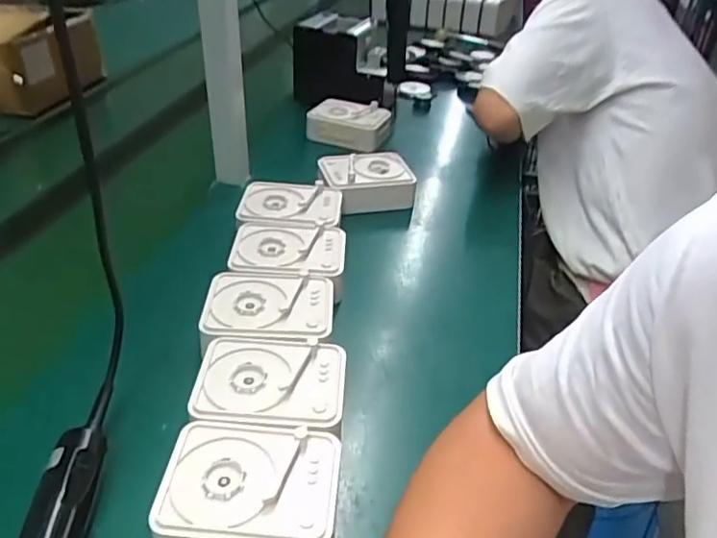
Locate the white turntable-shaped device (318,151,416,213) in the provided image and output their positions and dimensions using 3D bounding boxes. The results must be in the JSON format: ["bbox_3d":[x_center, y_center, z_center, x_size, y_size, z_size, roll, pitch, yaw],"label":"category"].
[{"bbox_3d":[0.010,-0.126,0.858,0.124,0.044,0.107,-8,37,-17],"label":"white turntable-shaped device"}]

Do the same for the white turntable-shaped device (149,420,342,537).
[{"bbox_3d":[-0.079,0.172,0.454,0.124,0.053,0.098,5,35,1],"label":"white turntable-shaped device"}]

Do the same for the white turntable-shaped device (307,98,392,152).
[{"bbox_3d":[-0.014,-0.248,1.030,0.136,0.056,0.116,8,35,6],"label":"white turntable-shaped device"}]

